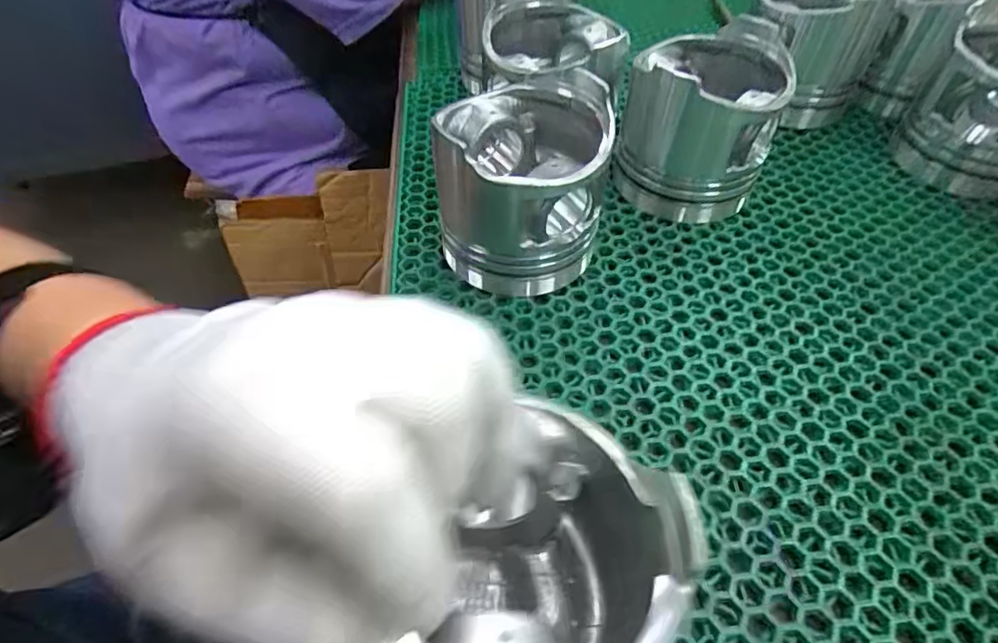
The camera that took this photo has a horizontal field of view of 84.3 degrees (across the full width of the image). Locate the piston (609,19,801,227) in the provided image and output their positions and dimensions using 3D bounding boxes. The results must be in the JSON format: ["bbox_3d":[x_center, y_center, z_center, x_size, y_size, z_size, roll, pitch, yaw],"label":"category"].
[{"bbox_3d":[0.123,-0.123,0.343,0.087,0.084,0.092,17,52,15],"label":"piston"}]

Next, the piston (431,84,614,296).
[{"bbox_3d":[0.012,-0.072,0.304,0.088,0.082,0.092,5,50,5],"label":"piston"}]

